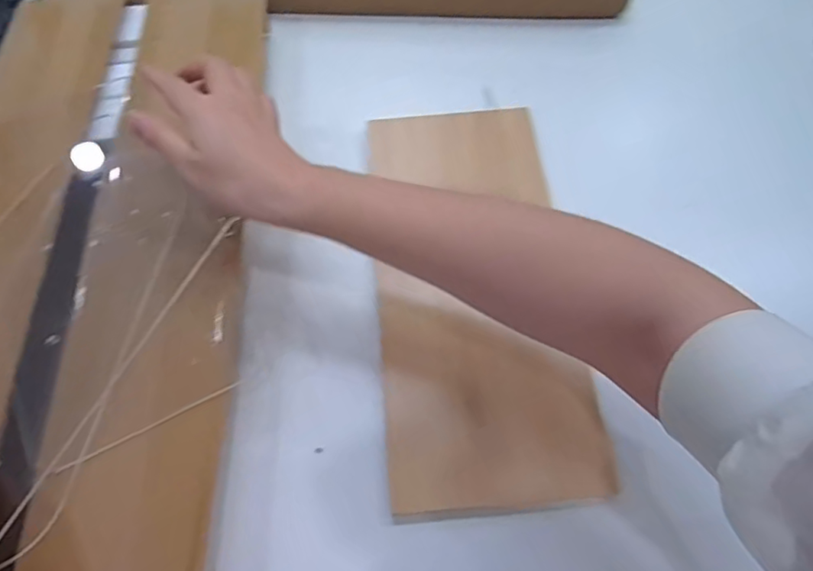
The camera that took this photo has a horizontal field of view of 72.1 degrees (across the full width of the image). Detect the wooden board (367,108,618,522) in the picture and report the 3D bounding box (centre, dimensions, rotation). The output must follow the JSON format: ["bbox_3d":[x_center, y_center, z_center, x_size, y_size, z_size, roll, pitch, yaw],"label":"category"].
[{"bbox_3d":[0.052,-0.002,0.438,0.147,0.018,0.327,-5,63,0],"label":"wooden board"}]

